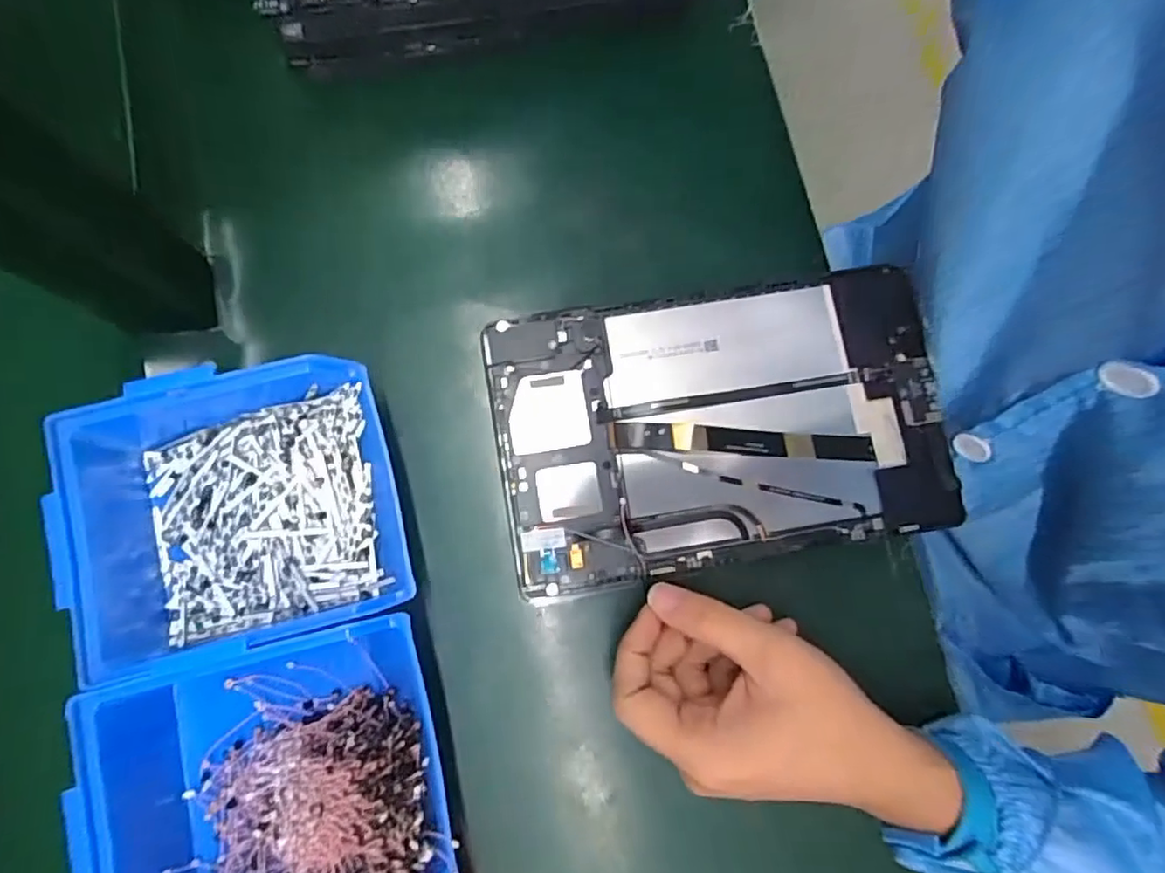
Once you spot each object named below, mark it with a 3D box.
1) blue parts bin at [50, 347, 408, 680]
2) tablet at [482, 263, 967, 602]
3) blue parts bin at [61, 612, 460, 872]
[{"bbox_3d":[-0.173,0.039,0.300,0.158,0.059,0.125,-14,80,-3],"label":"blue parts bin"},{"bbox_3d":[0.076,-0.008,0.344,0.239,0.012,0.150,-9,80,-2],"label":"tablet"},{"bbox_3d":[-0.142,0.155,0.276,0.158,0.058,0.121,-13,80,-3],"label":"blue parts bin"}]

